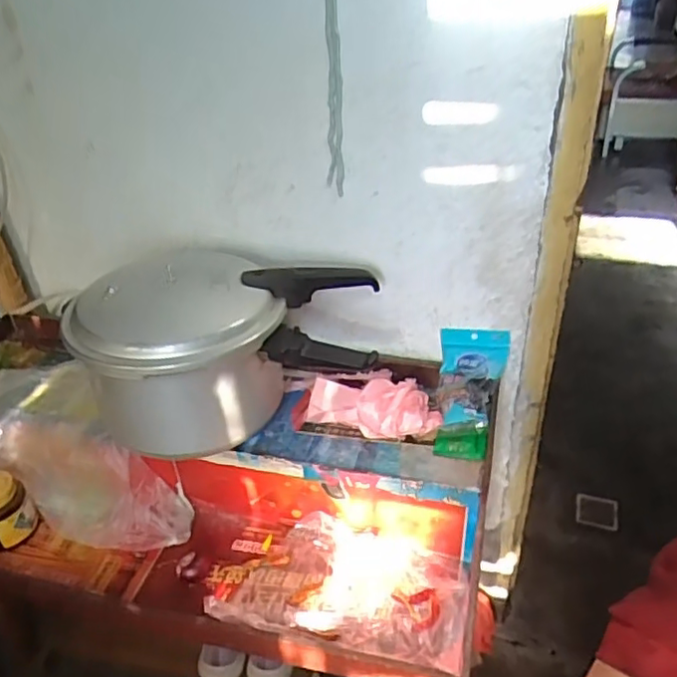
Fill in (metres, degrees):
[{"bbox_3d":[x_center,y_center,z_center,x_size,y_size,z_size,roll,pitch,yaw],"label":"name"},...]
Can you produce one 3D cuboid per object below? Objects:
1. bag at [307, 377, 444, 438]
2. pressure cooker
[{"bbox_3d":[0.051,0.092,0.856,0.176,0.062,0.068,5,35,13],"label":"bag"},{"bbox_3d":[-0.147,0.012,0.840,0.396,0.191,0.213,-8,34,-7],"label":"pressure cooker"}]

